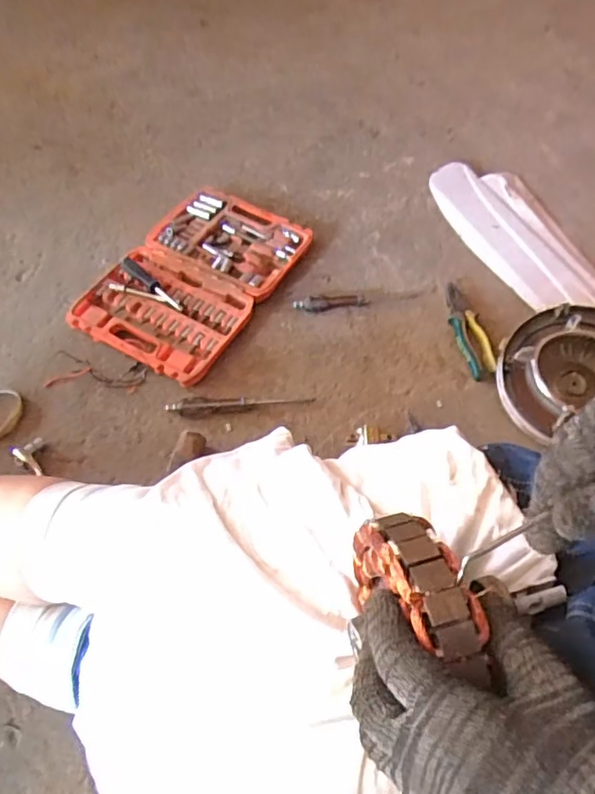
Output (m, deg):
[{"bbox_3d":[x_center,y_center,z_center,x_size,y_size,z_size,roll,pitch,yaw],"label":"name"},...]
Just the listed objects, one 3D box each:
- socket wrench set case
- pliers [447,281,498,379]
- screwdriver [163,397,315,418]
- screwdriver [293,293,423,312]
[{"bbox_3d":[-0.162,-0.200,0.931,0.245,0.039,0.381,29,61,15],"label":"socket wrench set case"},{"bbox_3d":[0.278,-0.109,0.918,0.047,0.014,0.174,-13,72,-11],"label":"pliers"},{"bbox_3d":[-0.083,0.013,0.819,0.207,0.014,0.029,-1,58,-4],"label":"screwdriver"},{"bbox_3d":[0.101,-0.161,0.935,0.215,0.024,0.025,-6,59,-7],"label":"screwdriver"}]

